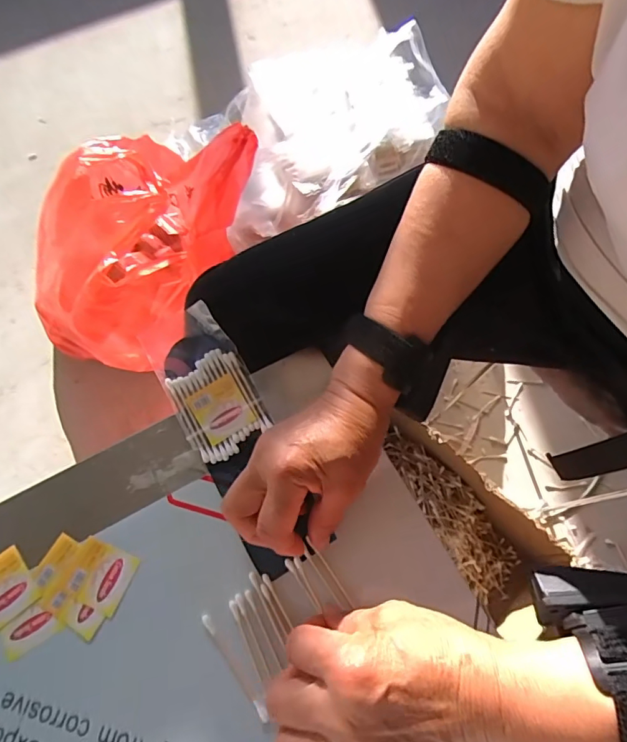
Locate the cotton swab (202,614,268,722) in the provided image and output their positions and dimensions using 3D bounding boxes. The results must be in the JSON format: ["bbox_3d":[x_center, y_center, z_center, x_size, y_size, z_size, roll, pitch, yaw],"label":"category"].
[{"bbox_3d":[-0.053,0.194,0.300,0.006,0.005,0.073,-36,72,-13],"label":"cotton swab"}]

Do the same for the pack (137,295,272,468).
[{"bbox_3d":[-0.084,0.009,0.363,0.063,0.012,0.117,-27,78,-9],"label":"pack"}]

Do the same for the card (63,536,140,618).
[{"bbox_3d":[-0.150,0.144,0.321,0.041,0.004,0.039,21,70,9],"label":"card"}]

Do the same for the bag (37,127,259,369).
[{"bbox_3d":[-0.298,-0.203,0.751,0.332,0.303,0.362,31,72,12],"label":"bag"}]

